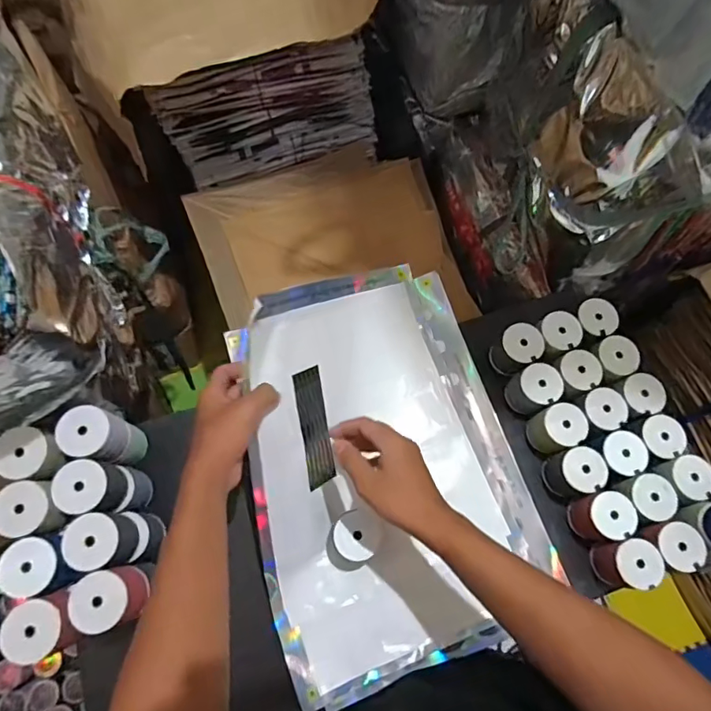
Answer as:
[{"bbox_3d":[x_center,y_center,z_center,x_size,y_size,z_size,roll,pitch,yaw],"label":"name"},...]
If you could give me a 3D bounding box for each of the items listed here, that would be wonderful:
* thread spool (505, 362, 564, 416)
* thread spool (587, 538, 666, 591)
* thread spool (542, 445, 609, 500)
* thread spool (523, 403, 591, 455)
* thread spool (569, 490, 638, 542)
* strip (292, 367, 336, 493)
[{"bbox_3d":[0.241,0.046,0.672,0.056,0.058,0.056,1,70,-2],"label":"thread spool"},{"bbox_3d":[0.329,0.252,0.602,0.058,0.059,0.053,1,70,-2],"label":"thread spool"},{"bbox_3d":[0.279,0.150,0.632,0.059,0.058,0.056,-17,72,-8],"label":"thread spool"},{"bbox_3d":[0.262,0.098,0.653,0.061,0.057,0.054,-19,72,-8],"label":"thread spool"},{"bbox_3d":[0.308,0.201,0.618,0.056,0.060,0.054,1,70,-2],"label":"thread spool"},{"bbox_3d":[-0.049,0.088,0.609,0.046,0.005,0.143,-17,101,-48],"label":"strip"}]

